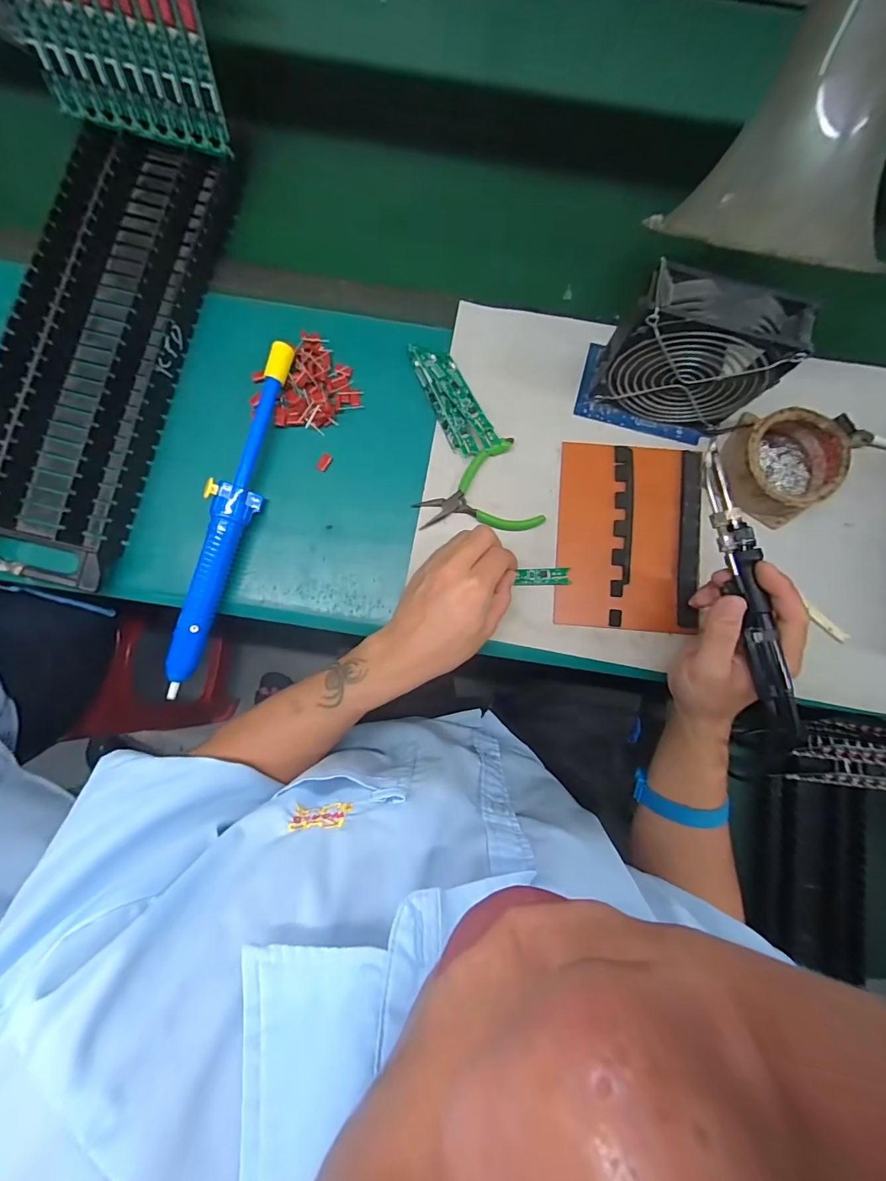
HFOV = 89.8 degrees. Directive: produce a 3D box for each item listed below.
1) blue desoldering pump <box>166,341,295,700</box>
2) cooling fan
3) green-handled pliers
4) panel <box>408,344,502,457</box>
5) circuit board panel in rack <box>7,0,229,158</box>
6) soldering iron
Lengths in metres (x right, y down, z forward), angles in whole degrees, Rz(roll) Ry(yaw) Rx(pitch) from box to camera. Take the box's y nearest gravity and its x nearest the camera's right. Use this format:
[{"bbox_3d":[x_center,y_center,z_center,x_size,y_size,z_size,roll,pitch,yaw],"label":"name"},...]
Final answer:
[{"bbox_3d":[-0.187,-0.066,0.388,0.037,0.024,0.313,12,82,0],"label":"blue desoldering pump"},{"bbox_3d":[0.197,-0.185,0.362,0.122,0.122,0.042,18,82,1],"label":"cooling fan"},{"bbox_3d":[0.031,-0.081,0.406,0.104,0.014,0.083,-23,84,-5],"label":"green-handled pliers"},{"bbox_3d":[0.008,-0.178,0.412,0.038,0.017,0.116,-28,84,-5],"label":"panel"},{"bbox_3d":[-0.268,-0.442,0.365,0.159,0.102,0.007,13,65,2],"label":"circuit board panel in rack"},{"bbox_3d":[0.216,0.002,0.317,0.028,0.018,0.218,-12,86,-3],"label":"soldering iron"}]

